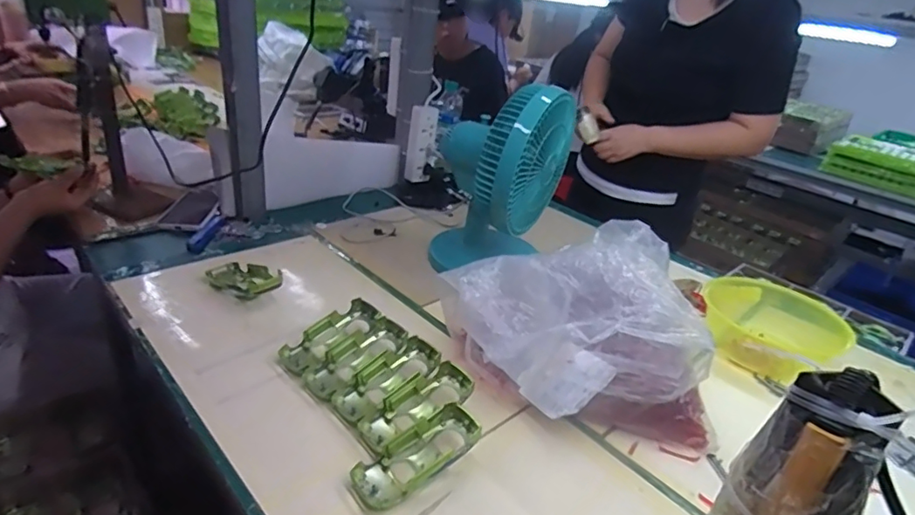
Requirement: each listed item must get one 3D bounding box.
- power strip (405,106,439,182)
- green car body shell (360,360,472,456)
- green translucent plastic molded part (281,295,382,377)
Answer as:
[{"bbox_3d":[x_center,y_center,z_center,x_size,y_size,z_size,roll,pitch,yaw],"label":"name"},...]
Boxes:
[{"bbox_3d":[-0.082,-0.252,1.191,0.061,0.164,0.033,-3,29,-19],"label":"power strip"},{"bbox_3d":[-0.045,0.168,0.605,0.130,0.050,0.060,-14,34,-35],"label":"green car body shell"},{"bbox_3d":[-0.165,0.106,0.701,0.133,0.031,0.060,-35,47,-30],"label":"green translucent plastic molded part"}]

